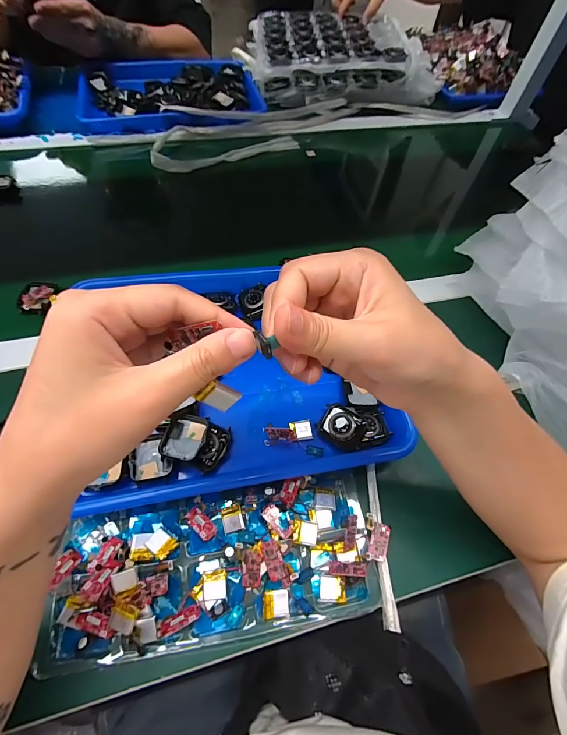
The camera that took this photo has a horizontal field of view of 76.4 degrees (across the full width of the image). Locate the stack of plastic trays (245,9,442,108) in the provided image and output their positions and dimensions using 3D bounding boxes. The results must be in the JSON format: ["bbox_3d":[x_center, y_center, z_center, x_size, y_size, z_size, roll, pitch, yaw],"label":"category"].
[{"bbox_3d":[0.115,-0.632,0.733,0.354,0.073,0.275,-6,59,-8],"label":"stack of plastic trays"}]

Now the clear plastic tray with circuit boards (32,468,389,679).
[{"bbox_3d":[-0.047,0.157,0.293,0.257,0.021,0.108,-7,59,-9],"label":"clear plastic tray with circuit boards"}]

